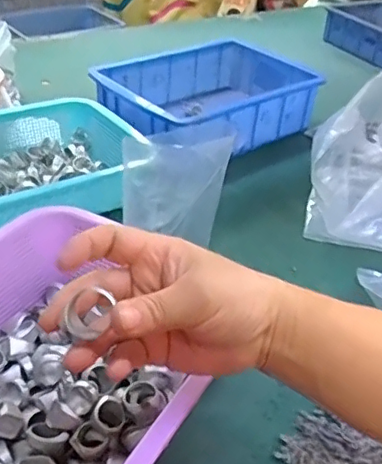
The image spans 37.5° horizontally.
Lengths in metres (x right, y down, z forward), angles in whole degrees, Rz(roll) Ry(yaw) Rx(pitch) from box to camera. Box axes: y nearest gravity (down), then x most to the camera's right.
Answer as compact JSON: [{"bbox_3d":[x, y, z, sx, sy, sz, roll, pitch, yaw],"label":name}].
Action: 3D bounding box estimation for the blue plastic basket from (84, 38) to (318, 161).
[{"bbox_3d":[0.026,-0.195,0.824,0.300,0.080,0.210,-24,44,-34],"label":"blue plastic basket"}]

